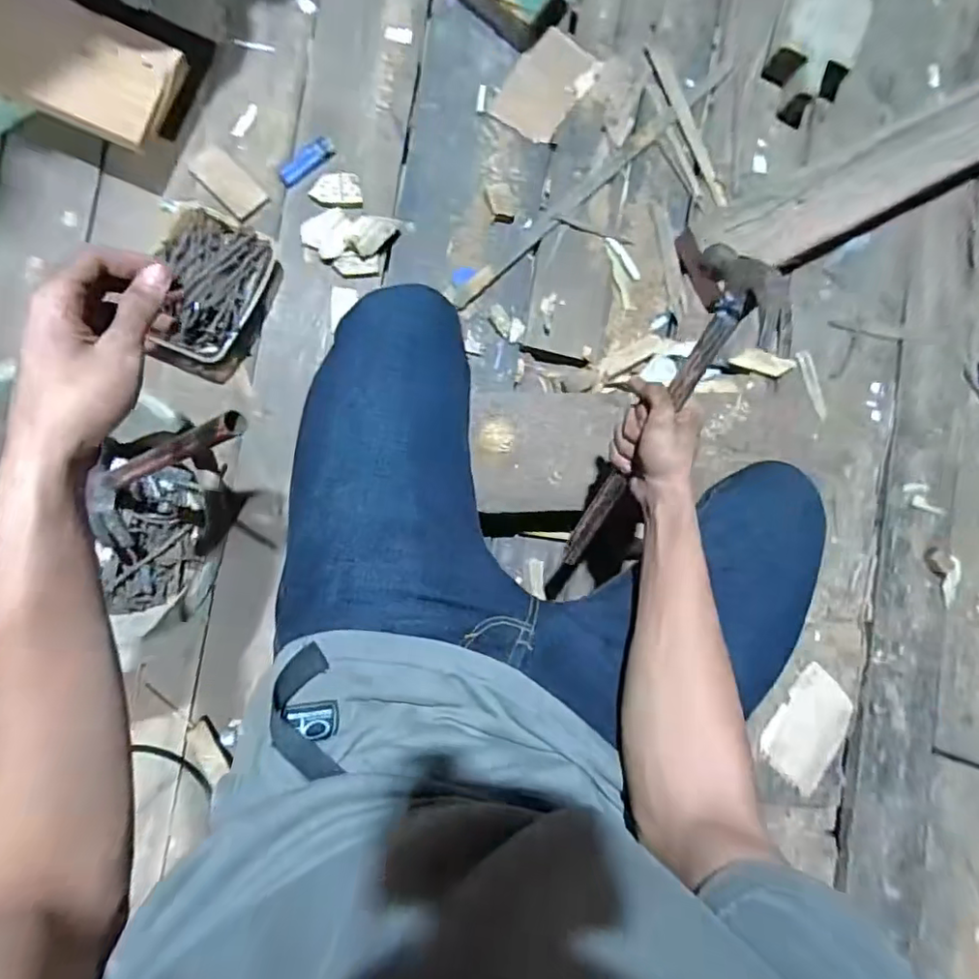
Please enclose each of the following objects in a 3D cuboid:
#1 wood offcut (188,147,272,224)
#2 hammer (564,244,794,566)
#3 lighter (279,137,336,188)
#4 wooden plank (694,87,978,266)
[{"bbox_3d":[-0.327,-0.383,0.721,0.095,0.008,0.049,44,82,-4],"label":"wood offcut"},{"bbox_3d":[0.157,-0.042,0.515,0.021,0.113,0.321,10,114,-27],"label":"hammer"},{"bbox_3d":[-0.231,-0.416,0.732,0.081,0.016,0.022,-41,93,-9],"label":"lighter"},{"bbox_3d":[0.680,-0.519,0.869,0.890,0.051,0.122,-27,91,-9],"label":"wooden plank"}]

